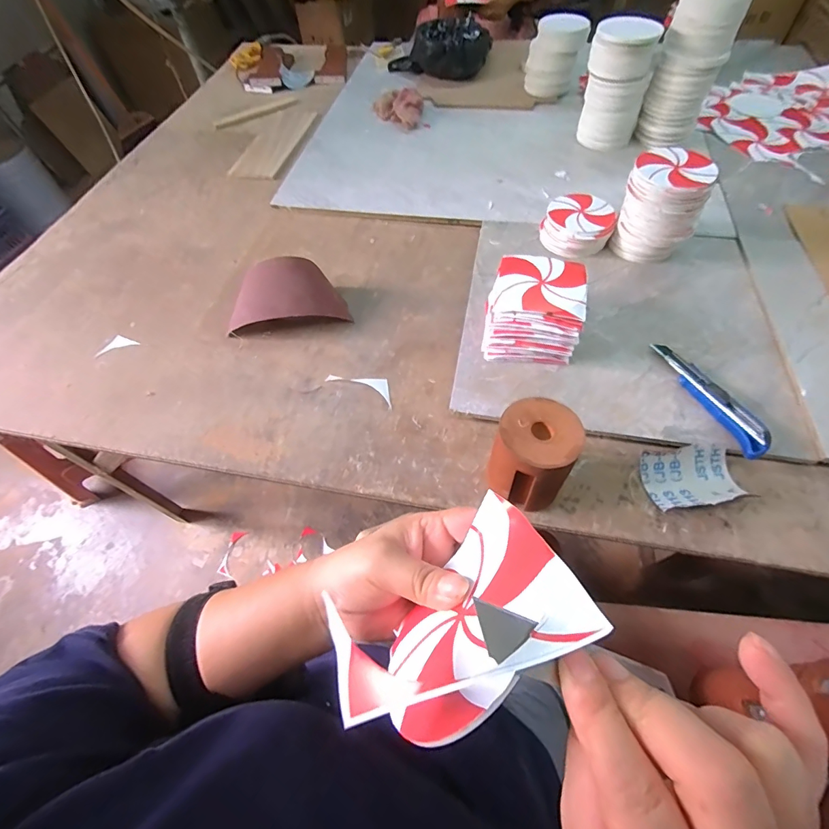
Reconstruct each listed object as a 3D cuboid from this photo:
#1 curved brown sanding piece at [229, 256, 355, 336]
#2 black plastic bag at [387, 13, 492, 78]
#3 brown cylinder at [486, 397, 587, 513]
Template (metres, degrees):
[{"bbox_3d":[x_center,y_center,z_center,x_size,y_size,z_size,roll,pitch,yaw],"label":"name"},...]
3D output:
[{"bbox_3d":[-0.186,-0.172,0.598,0.165,0.067,0.086,-10,58,-1],"label":"curved brown sanding piece"},{"bbox_3d":[0.071,-0.891,1.007,0.235,0.084,0.160,34,67,23],"label":"black plastic bag"},{"bbox_3d":[0.119,0.042,0.417,0.075,0.091,0.082,-2,58,3],"label":"brown cylinder"}]

